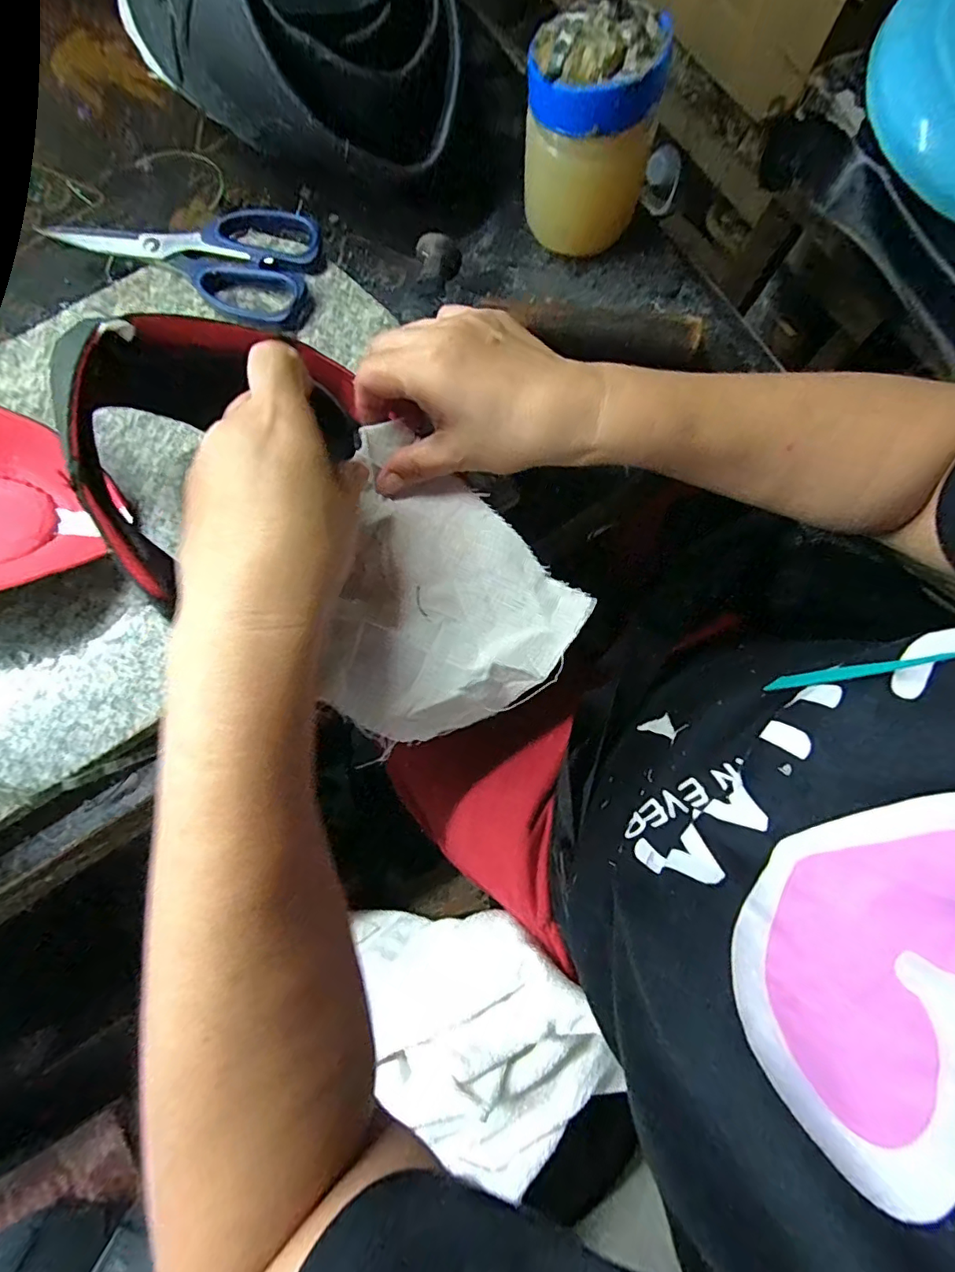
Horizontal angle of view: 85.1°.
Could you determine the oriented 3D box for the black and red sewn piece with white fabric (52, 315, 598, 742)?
[{"bbox_3d":[-0.080,-0.061,0.256,0.268,0.079,0.146,42,83,7],"label":"black and red sewn piece with white fabric"}]

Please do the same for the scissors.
[{"bbox_3d":[-0.193,-0.249,0.341,0.170,0.008,0.079,8,80,2],"label":"scissors"}]

